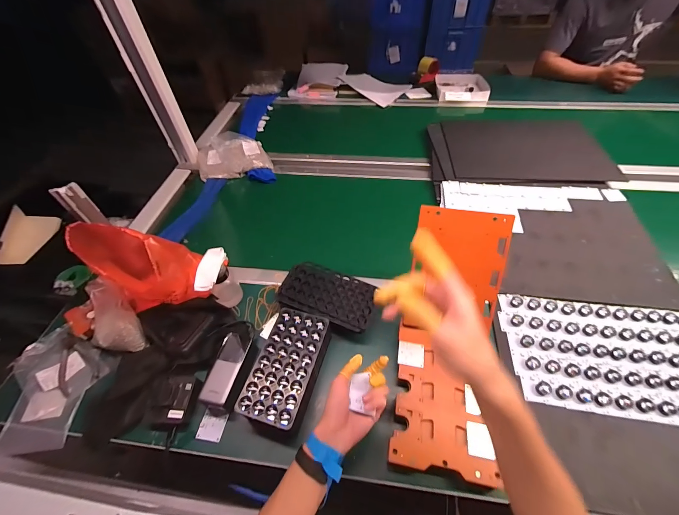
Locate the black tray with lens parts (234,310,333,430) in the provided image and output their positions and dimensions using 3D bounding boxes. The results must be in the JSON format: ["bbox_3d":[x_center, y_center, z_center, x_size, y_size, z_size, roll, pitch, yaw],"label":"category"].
[{"bbox_3d":[-0.091,0.204,0.555,0.104,0.084,0.199,11,53,11],"label":"black tray with lens parts"}]

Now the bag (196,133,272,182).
[{"bbox_3d":[-0.372,-0.360,1.031,0.245,0.094,0.189,-14,52,-8],"label":"bag"}]

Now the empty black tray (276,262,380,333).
[{"bbox_3d":[-0.028,0.074,0.630,0.200,0.020,0.119,15,53,14],"label":"empty black tray"}]

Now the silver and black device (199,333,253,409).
[{"bbox_3d":[-0.207,0.209,0.564,0.055,0.053,0.138,7,52,9],"label":"silver and black device"}]

